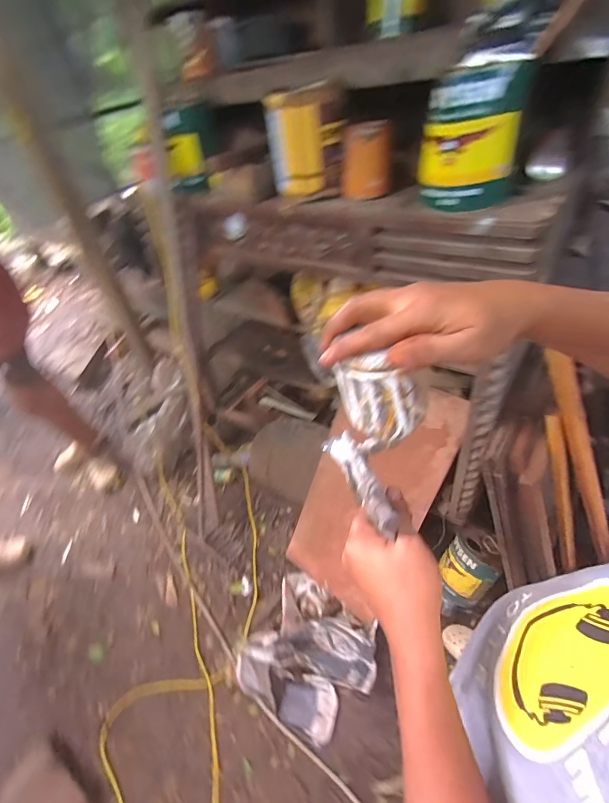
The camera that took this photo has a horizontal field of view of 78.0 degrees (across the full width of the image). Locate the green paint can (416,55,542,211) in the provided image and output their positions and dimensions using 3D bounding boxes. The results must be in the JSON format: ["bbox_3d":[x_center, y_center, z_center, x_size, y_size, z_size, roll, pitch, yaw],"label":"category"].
[{"bbox_3d":[0.297,-0.457,0.654,0.142,0.185,0.144,19,53,26],"label":"green paint can"}]

